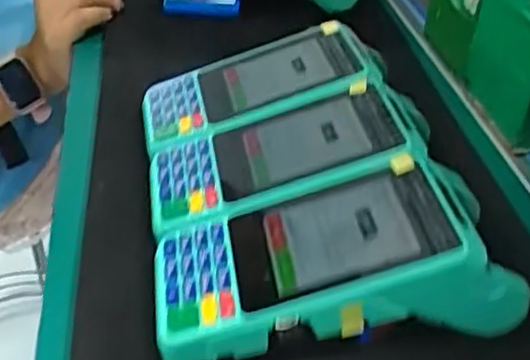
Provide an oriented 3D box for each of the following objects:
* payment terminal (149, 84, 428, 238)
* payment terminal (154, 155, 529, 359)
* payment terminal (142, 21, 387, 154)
[{"bbox_3d":[0.018,-0.009,0.383,0.162,0.043,0.075,-18,40,-1],"label":"payment terminal"},{"bbox_3d":[0.031,0.038,0.325,0.160,0.063,0.074,-2,38,-6],"label":"payment terminal"},{"bbox_3d":[-0.001,-0.055,0.432,0.150,0.033,0.077,-20,36,3],"label":"payment terminal"}]

